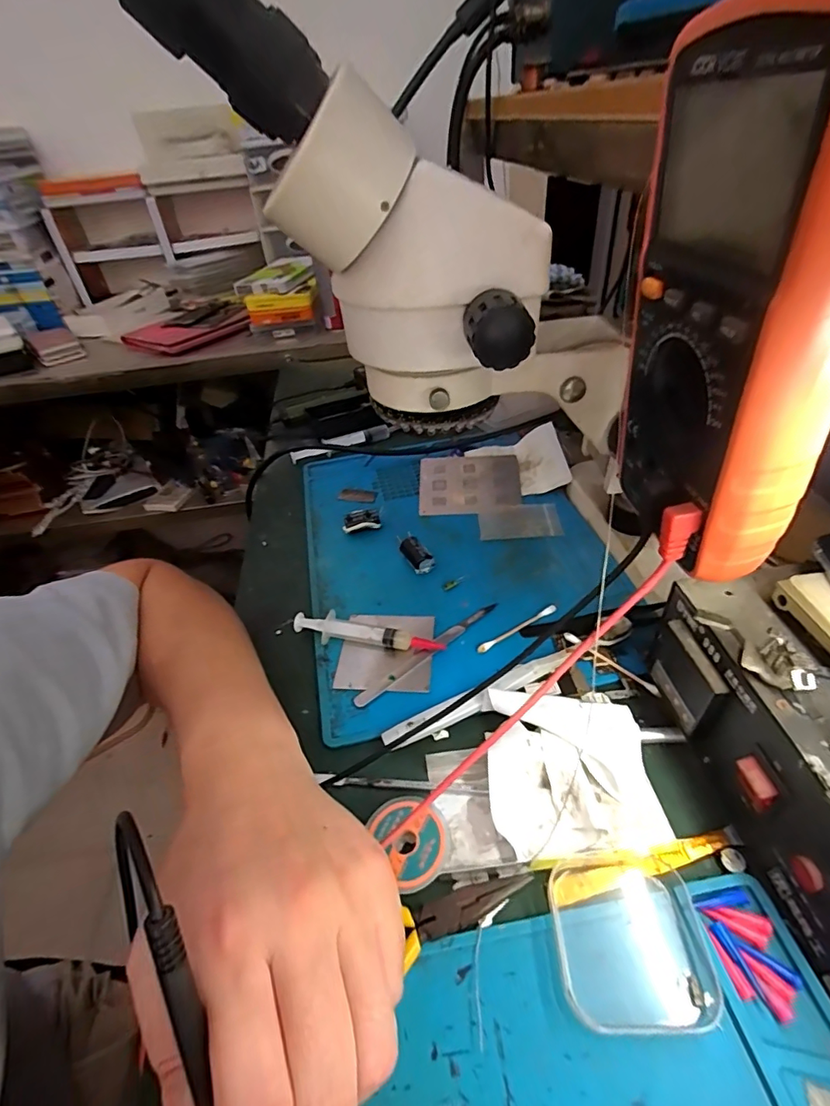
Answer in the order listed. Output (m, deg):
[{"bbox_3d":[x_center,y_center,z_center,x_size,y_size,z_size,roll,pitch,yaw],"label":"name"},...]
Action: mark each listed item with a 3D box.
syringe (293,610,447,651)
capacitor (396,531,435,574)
[{"bbox_3d":[-0.035,0.060,0.368,0.112,0.016,0.017,5,44,14],"label":"syringe"},{"bbox_3d":[0.000,-0.001,0.437,0.017,0.020,0.041,-23,44,-17],"label":"capacitor"}]

